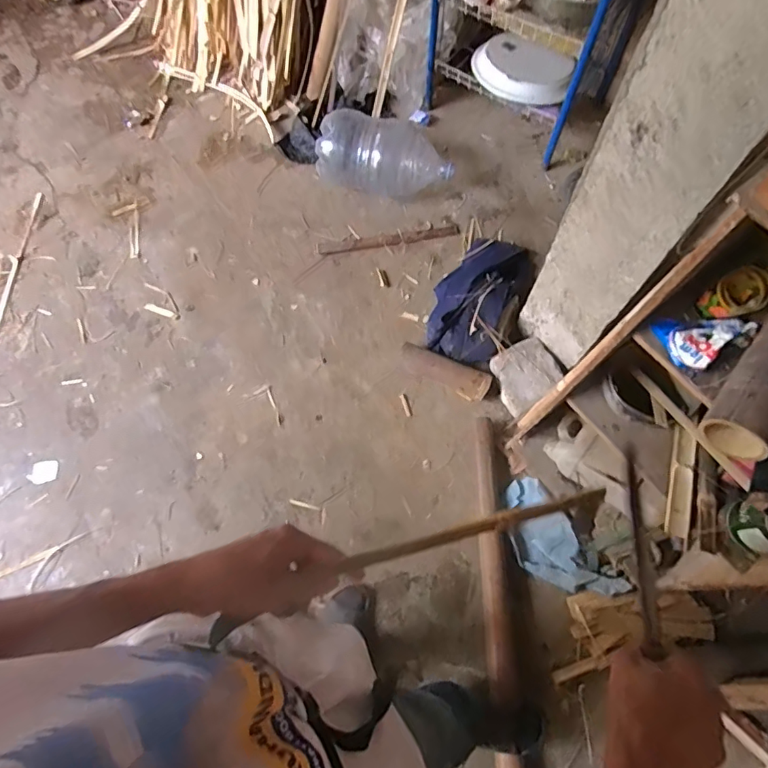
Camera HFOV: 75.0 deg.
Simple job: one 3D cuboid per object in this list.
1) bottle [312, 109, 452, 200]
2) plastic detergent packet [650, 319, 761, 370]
[{"bbox_3d":[0.003,-0.786,1.718,0.462,0.183,0.175,5,68,4],"label":"bottle"},{"bbox_3d":[0.498,-0.083,0.778,0.131,0.044,0.101,-26,70,-9],"label":"plastic detergent packet"}]

